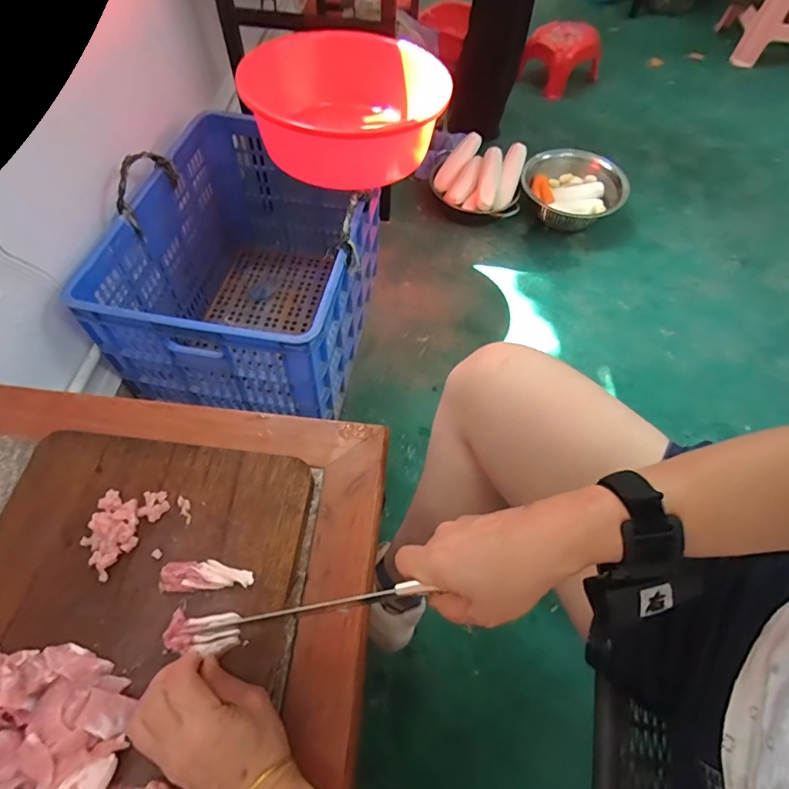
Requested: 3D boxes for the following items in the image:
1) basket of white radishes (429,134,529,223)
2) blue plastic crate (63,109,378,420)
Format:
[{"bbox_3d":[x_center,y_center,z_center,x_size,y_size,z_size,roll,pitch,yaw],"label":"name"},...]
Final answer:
[{"bbox_3d":[0.251,-0.659,1.462,0.270,0.157,0.255,6,59,2],"label":"basket of white radishes"},{"bbox_3d":[-0.292,-0.259,1.053,0.445,0.402,0.606,7,59,3],"label":"blue plastic crate"}]

